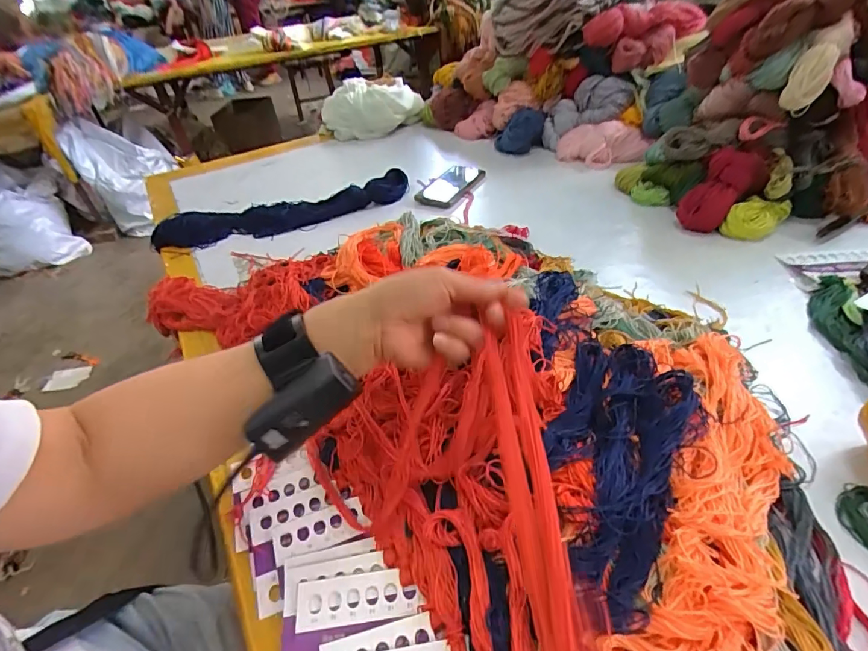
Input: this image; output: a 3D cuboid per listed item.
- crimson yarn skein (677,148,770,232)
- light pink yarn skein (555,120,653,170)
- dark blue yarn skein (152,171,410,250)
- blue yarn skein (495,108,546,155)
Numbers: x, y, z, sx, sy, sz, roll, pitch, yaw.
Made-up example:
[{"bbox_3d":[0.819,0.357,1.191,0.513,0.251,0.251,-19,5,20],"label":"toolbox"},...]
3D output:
[{"bbox_3d":[0.421,-0.194,0.663,0.086,0.094,0.101,28,50,33],"label":"crimson yarn skein"},{"bbox_3d":[0.325,-0.344,0.867,0.176,0.063,0.076,12,44,21],"label":"light pink yarn skein"},{"bbox_3d":[-0.262,-0.202,0.799,0.447,0.038,0.091,-13,41,-6],"label":"dark blue yarn skein"},{"bbox_3d":[0.180,-0.401,0.932,0.102,0.072,0.059,-4,40,4],"label":"blue yarn skein"}]

